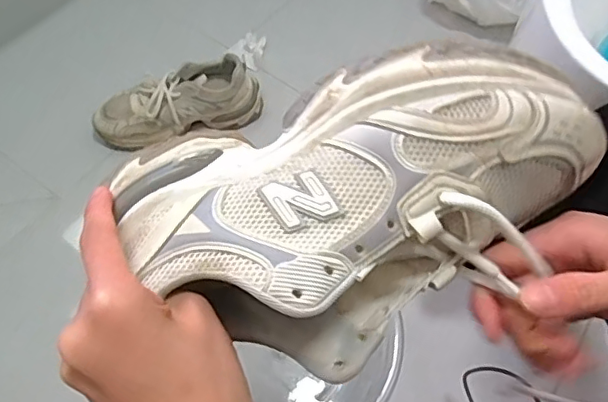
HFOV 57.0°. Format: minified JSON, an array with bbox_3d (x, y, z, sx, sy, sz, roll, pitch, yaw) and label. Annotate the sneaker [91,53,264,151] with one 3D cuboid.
[{"bbox_3d":[-0.216,-0.170,0.967,0.289,0.109,0.085,-15,62,-13],"label":"sneaker"}]

